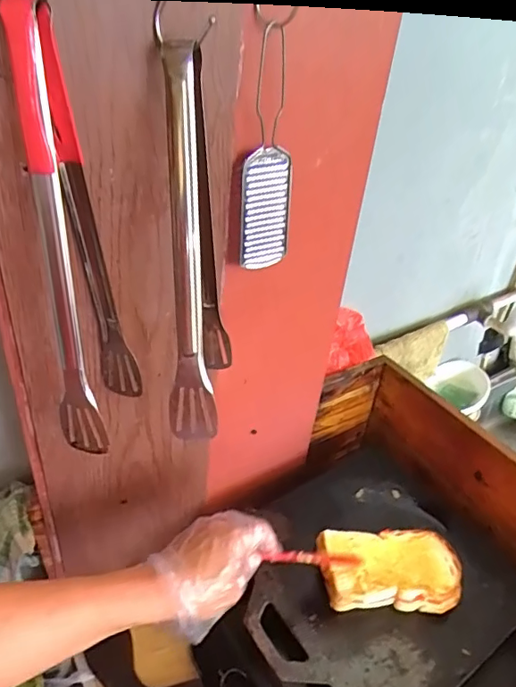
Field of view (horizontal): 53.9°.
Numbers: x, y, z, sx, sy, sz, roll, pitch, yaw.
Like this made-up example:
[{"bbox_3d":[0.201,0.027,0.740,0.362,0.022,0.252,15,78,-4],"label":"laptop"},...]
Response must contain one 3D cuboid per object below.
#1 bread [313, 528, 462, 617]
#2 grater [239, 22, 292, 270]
[{"bbox_3d":[0.159,0.276,0.623,0.163,0.031,0.091,2,35,-2],"label":"bread"},{"bbox_3d":[0.011,-0.160,0.454,0.058,0.205,0.007,-20,44,-31],"label":"grater"}]

